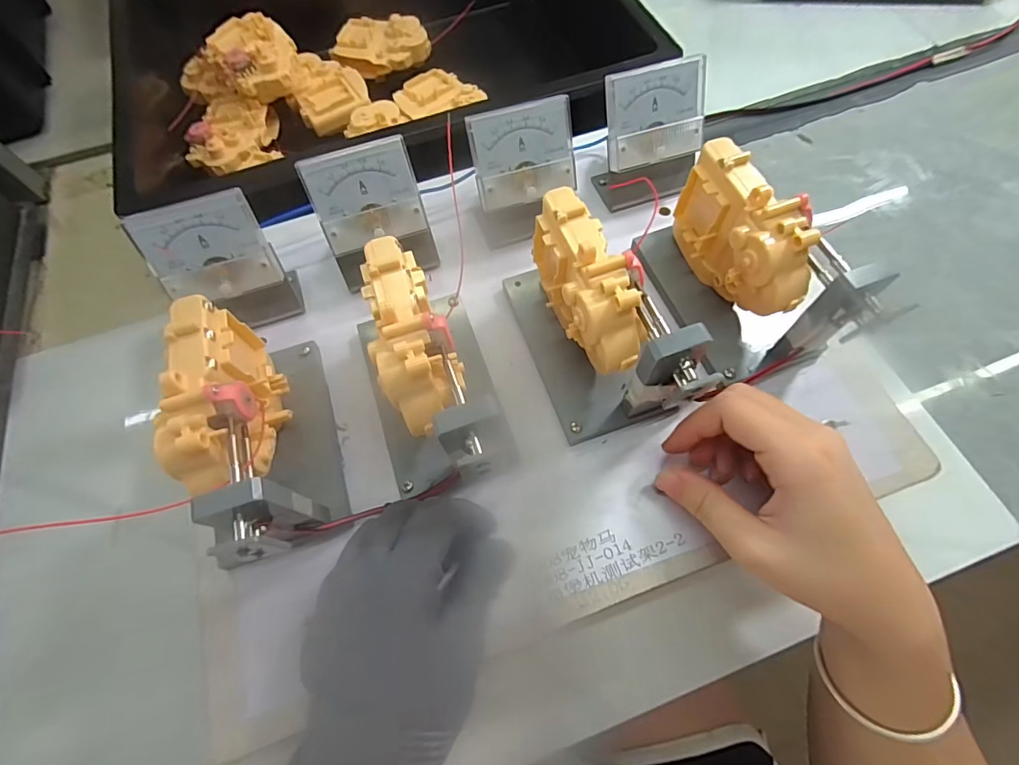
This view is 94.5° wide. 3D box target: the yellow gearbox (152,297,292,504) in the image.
[{"bbox_3d":[-0.137,0.010,0.238,0.030,0.073,0.091,-13,66,-2],"label":"yellow gearbox"}]

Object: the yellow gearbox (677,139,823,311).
[{"bbox_3d":[0.128,-0.080,0.267,0.030,0.072,0.096,-19,66,-5],"label":"yellow gearbox"}]

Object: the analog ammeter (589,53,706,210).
[{"bbox_3d":[0.097,-0.167,0.321,0.067,0.077,0.044,-13,66,-2],"label":"analog ammeter"}]

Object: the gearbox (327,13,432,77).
[{"bbox_3d":[-0.134,-0.359,0.502,0.095,0.027,0.061,9,67,8],"label":"gearbox"}]

